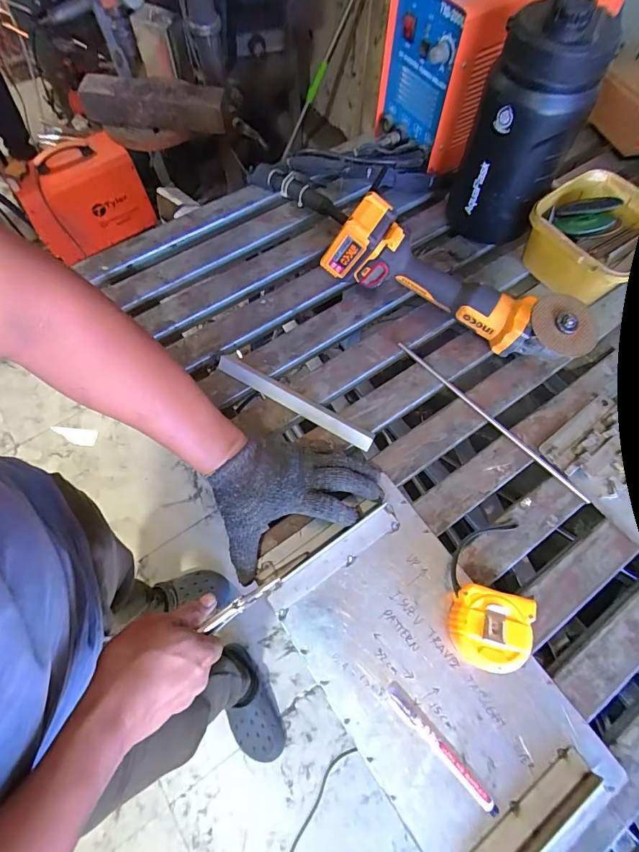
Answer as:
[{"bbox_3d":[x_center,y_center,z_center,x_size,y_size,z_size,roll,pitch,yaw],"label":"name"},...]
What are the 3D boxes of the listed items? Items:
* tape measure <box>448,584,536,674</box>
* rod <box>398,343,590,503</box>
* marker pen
[{"bbox_3d":[0.178,0.214,0.433,0.078,0.042,0.076,14,68,7],"label":"tape measure"},{"bbox_3d":[0.224,-0.012,0.547,0.011,0.005,0.306,-40,72,-14],"label":"rod"},{"bbox_3d":[0.118,0.314,0.402,0.012,0.012,0.131,-40,72,-14],"label":"marker pen"}]

